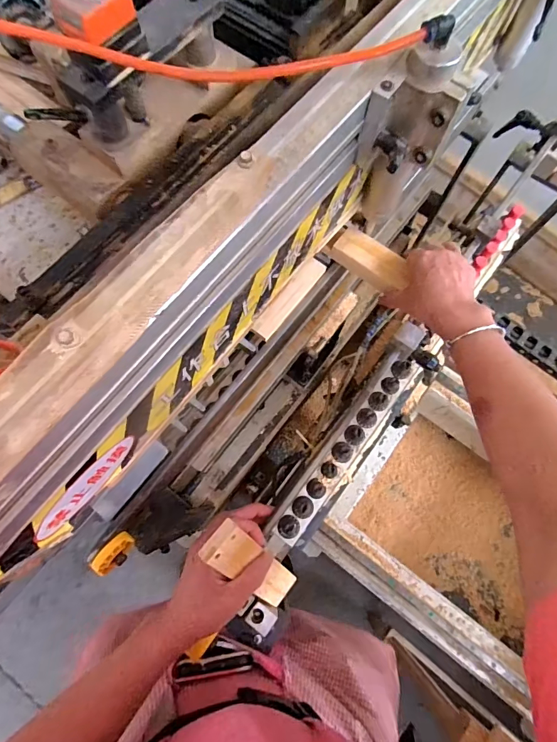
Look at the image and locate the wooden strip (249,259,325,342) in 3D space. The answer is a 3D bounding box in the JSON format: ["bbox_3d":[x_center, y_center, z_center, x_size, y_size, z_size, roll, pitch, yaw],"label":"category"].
[{"bbox_3d":[0.015,-0.094,0.509,0.133,0.031,0.007,-49,41,-14],"label":"wooden strip"}]

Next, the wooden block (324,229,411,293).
[{"bbox_3d":[0.116,-0.141,0.502,0.104,0.020,0.046,37,76,15],"label":"wooden block"}]

